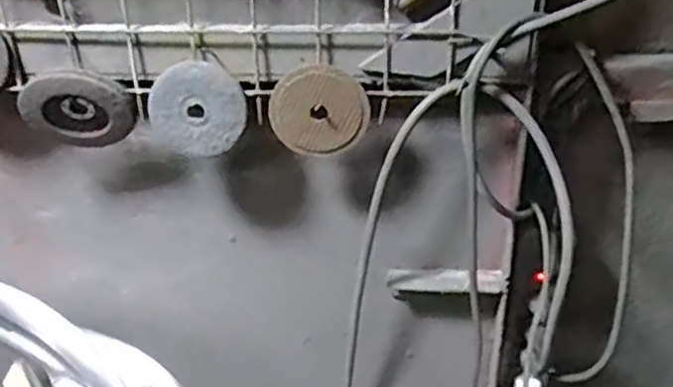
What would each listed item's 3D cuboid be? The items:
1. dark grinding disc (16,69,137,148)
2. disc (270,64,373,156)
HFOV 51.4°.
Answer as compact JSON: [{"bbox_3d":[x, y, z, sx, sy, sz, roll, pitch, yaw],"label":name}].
[{"bbox_3d":[-0.239,-0.074,0.641,0.105,0.095,0.016,-24,52,34],"label":"dark grinding disc"},{"bbox_3d":[-0.015,-0.074,0.629,0.085,0.083,0.020,3,31,8],"label":"disc"}]

